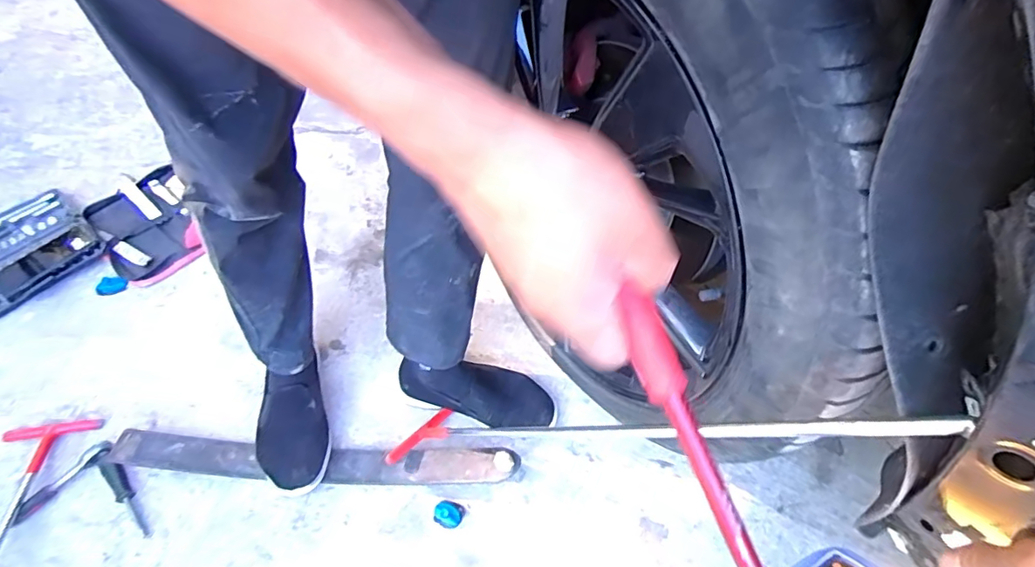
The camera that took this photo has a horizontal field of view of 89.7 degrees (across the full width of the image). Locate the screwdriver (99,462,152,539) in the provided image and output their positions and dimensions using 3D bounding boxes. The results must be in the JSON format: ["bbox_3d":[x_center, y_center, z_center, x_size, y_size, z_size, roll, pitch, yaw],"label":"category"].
[{"bbox_3d":[-0.564,0.308,0.752,0.137,0.018,0.029,39,60,24],"label":"screwdriver"}]

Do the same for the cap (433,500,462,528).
[{"bbox_3d":[-0.098,0.325,0.733,0.038,0.015,0.031,23,55,14],"label":"cap"}]

